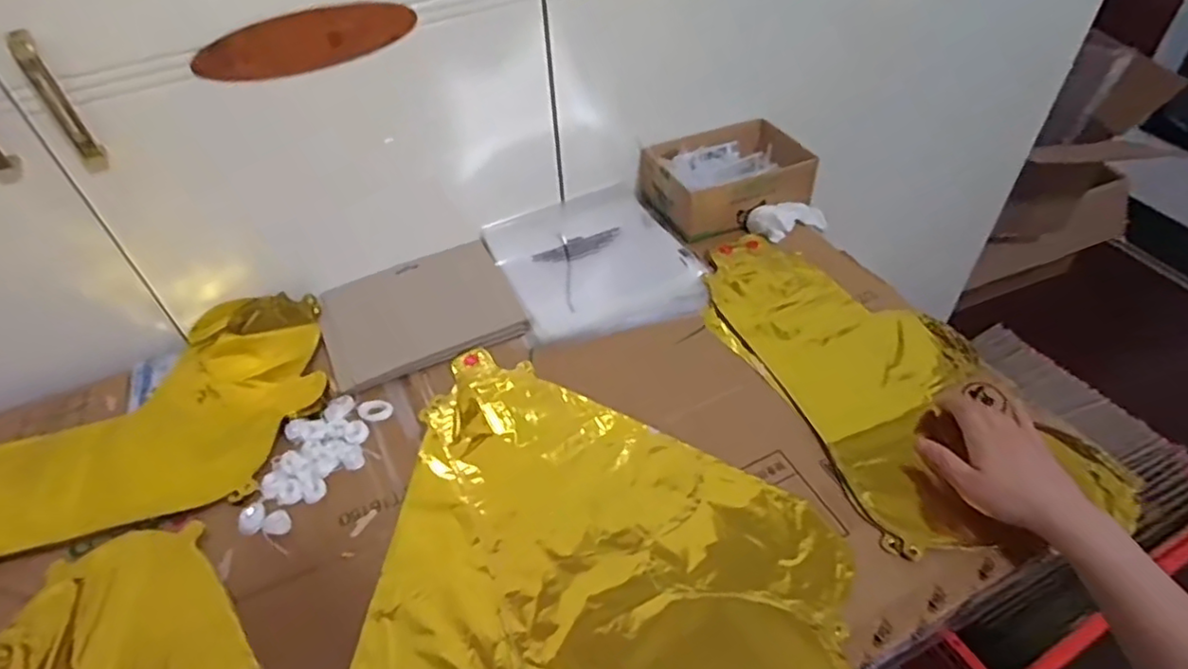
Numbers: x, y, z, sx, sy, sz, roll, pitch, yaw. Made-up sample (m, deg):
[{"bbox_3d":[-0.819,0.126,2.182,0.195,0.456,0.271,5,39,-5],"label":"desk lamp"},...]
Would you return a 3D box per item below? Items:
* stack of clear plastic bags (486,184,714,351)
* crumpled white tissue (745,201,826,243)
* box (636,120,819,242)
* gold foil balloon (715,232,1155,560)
[{"bbox_3d":[0.000,-0.084,0.751,0.210,0.032,0.221,-19,48,-14],"label":"stack of clear plastic bags"},{"bbox_3d":[0.243,-0.144,0.797,0.120,0.033,0.044,-10,43,-25],"label":"crumpled white tissue"},{"bbox_3d":[0.166,-0.201,0.820,0.202,0.067,0.140,-13,47,-9],"label":"box"},{"bbox_3d":[0.283,0.031,0.652,0.234,0.043,0.421,-19,53,-15],"label":"gold foil balloon"}]

